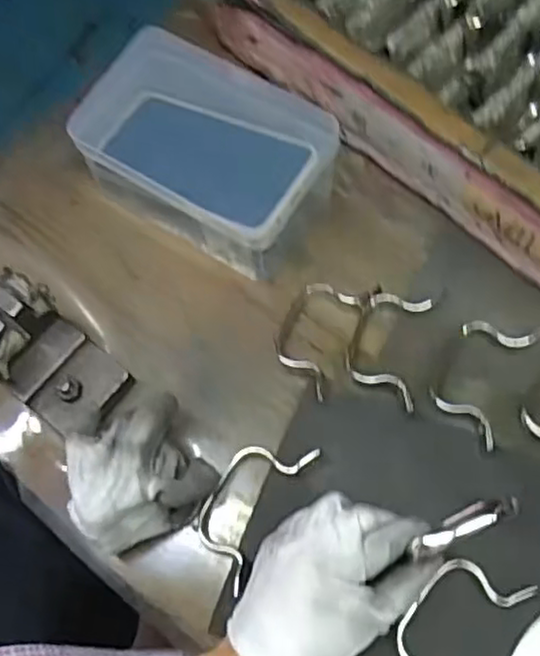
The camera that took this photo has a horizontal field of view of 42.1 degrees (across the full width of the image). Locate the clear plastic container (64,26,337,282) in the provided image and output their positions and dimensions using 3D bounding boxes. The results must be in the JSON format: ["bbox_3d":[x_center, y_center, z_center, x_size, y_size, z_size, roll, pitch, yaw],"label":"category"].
[{"bbox_3d":[-0.047,-0.130,0.534,0.180,0.085,0.113,30,71,15],"label":"clear plastic container"}]

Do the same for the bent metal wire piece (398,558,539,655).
[{"bbox_3d":[0.111,0.178,0.417,0.050,0.013,0.092,36,73,17],"label":"bent metal wire piece"}]

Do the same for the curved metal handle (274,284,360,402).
[{"bbox_3d":[0.028,0.007,0.505,0.049,0.020,0.086,18,69,11],"label":"curved metal handle"}]

